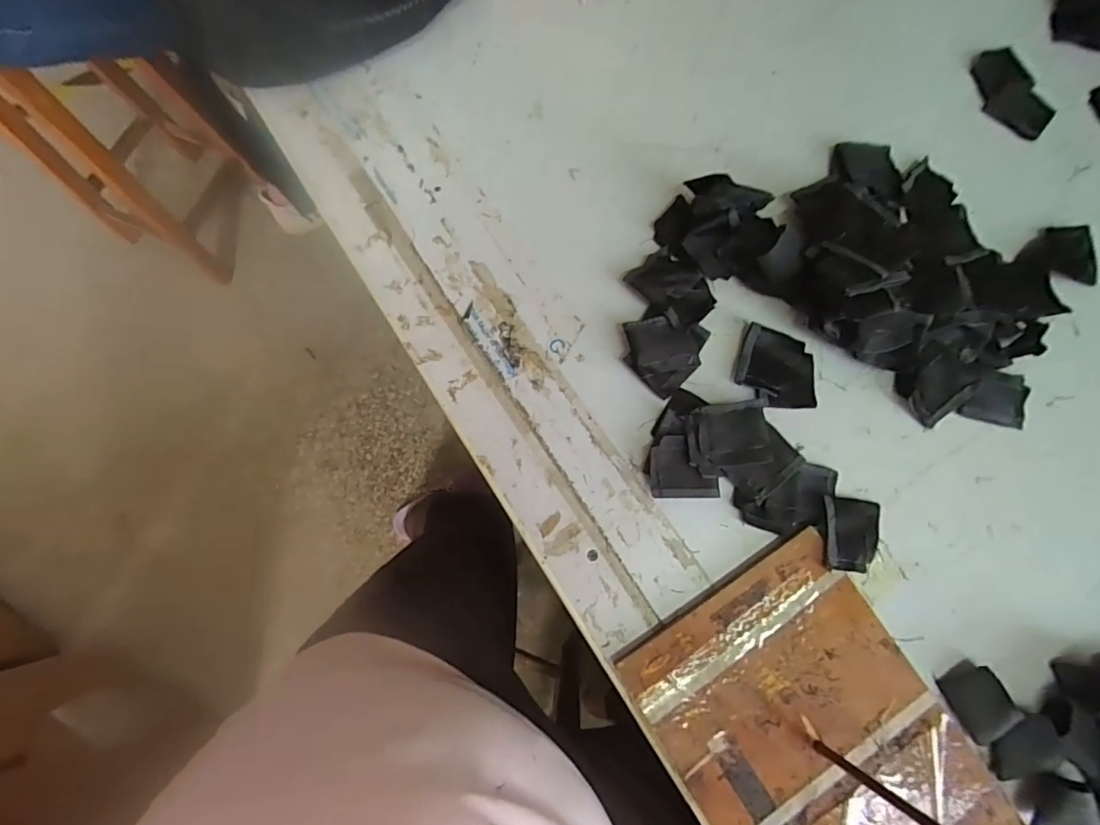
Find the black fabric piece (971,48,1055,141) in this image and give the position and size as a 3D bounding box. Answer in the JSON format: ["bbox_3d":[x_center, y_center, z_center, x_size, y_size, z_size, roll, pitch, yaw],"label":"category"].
[{"bbox_3d":[0.426,-0.294,0.486,0.061,0.012,0.091,-19,77,-5],"label":"black fabric piece"}]

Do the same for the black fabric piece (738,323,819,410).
[{"bbox_3d":[0.185,-0.036,0.420,0.065,0.006,0.060,14,77,2],"label":"black fabric piece"}]

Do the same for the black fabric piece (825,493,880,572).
[{"bbox_3d":[0.226,0.091,0.393,0.048,0.008,0.054,10,69,-13],"label":"black fabric piece"}]

